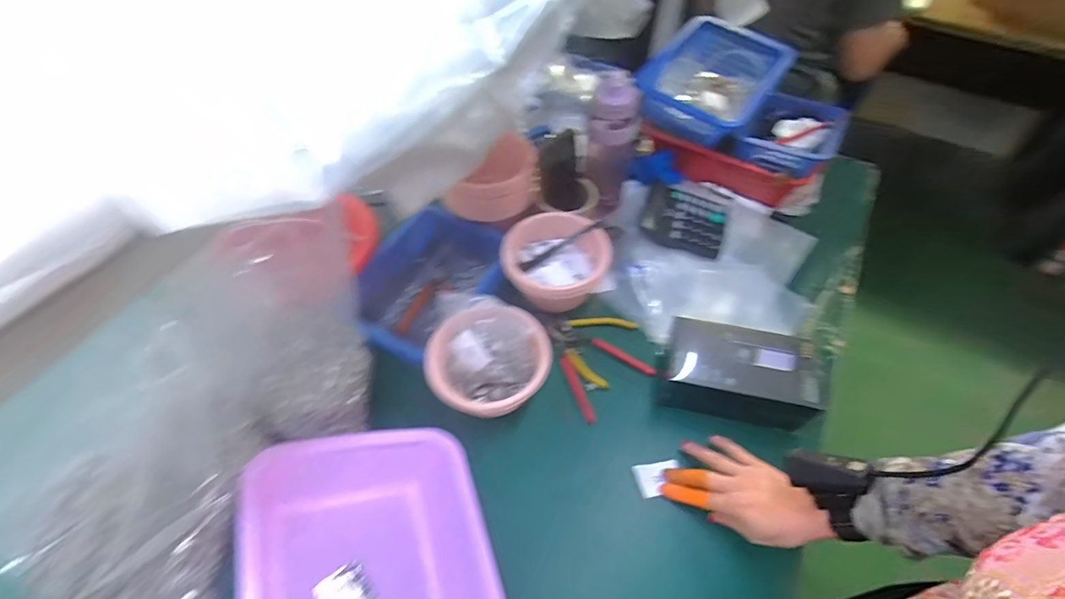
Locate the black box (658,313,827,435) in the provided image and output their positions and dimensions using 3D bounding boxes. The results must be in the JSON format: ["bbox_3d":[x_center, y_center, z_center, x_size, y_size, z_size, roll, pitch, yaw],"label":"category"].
[{"bbox_3d":[0.272,0.100,0.649,0.184,0.082,0.108,11,54,8],"label":"black box"}]

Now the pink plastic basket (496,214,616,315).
[{"bbox_3d":[0.032,-0.050,0.747,0.146,0.089,0.158,27,58,19],"label":"pink plastic basket"}]

